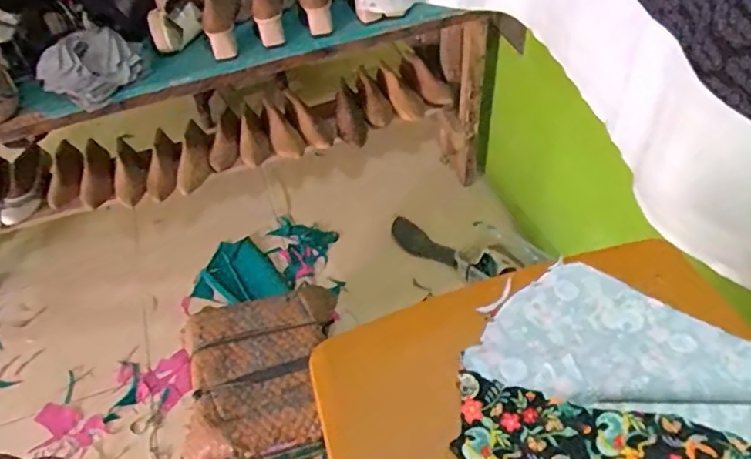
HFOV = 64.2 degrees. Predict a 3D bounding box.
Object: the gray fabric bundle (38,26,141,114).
[{"bbox_3d":[-0.576,-0.336,1.200,0.187,0.097,0.163,-30,54,-17],"label":"gray fabric bundle"}]

